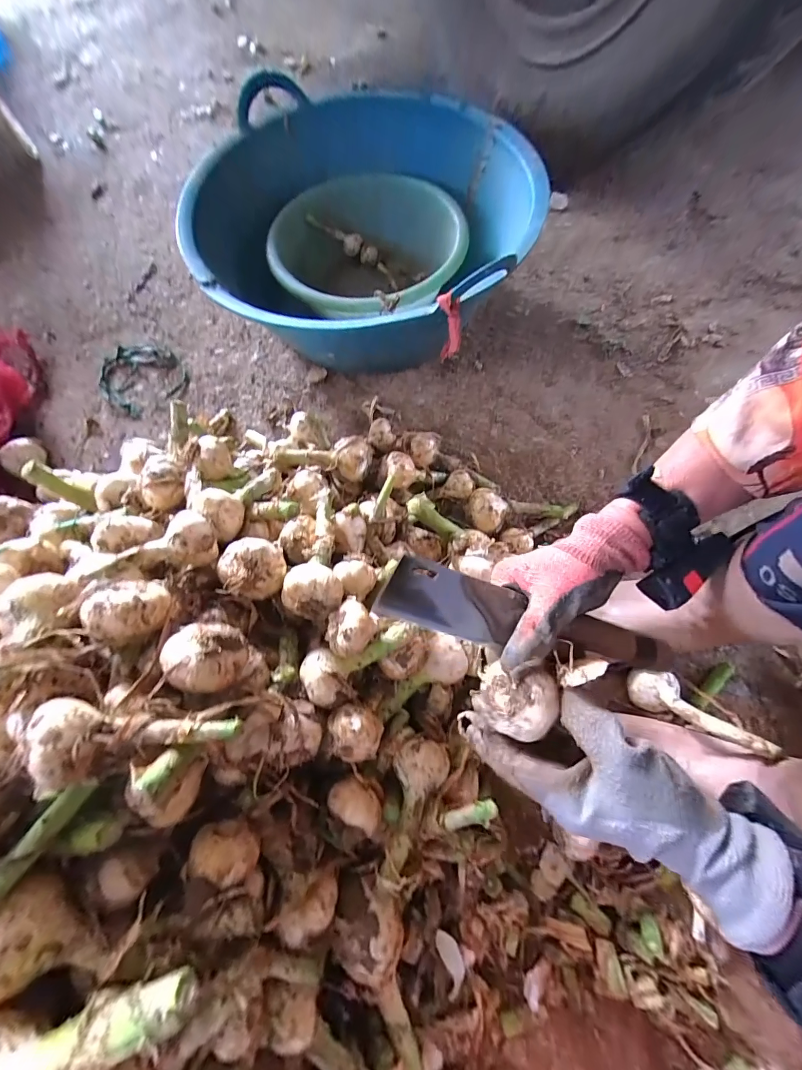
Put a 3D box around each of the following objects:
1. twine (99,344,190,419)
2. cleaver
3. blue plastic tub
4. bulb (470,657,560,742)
[{"bbox_3d":[-0.435,-0.267,0.642,0.129,0.017,0.144,-42,75,-14],"label":"twine"},{"bbox_3d":[0.096,0.065,0.295,0.223,0.023,0.043,15,70,-6],"label":"cleaver"},{"bbox_3d":[-0.065,-0.435,0.601,0.482,0.203,0.443,0,69,0],"label":"blue plastic tub"},{"bbox_3d":[0.081,0.114,0.274,0.049,0.034,0.048,0,69,0],"label":"bulb"}]

